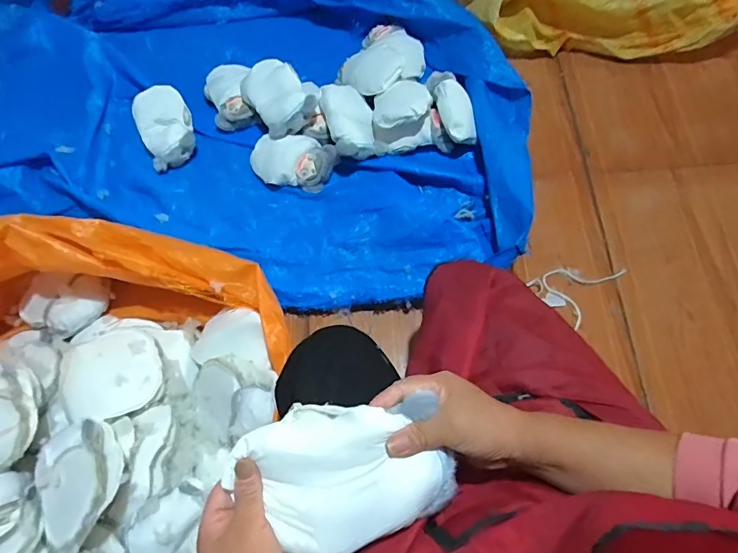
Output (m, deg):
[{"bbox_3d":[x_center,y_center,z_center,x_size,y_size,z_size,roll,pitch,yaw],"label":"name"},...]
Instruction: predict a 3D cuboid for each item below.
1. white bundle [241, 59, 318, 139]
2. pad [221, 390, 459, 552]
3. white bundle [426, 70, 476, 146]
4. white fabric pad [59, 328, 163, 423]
[{"bbox_3d":[-0.196,-0.386,1.012,0.118,0.083,0.195,-33,70,-10],"label":"white bundle"},{"bbox_3d":[-0.017,0.163,0.395,0.164,0.039,0.114,-21,69,-6],"label":"pad"},{"bbox_3d":[0.180,-0.358,0.980,0.077,0.046,0.164,-21,84,-6],"label":"white bundle"},{"bbox_3d":[-0.439,0.166,0.798,0.156,0.024,0.148,-11,63,-20],"label":"white fabric pad"}]

